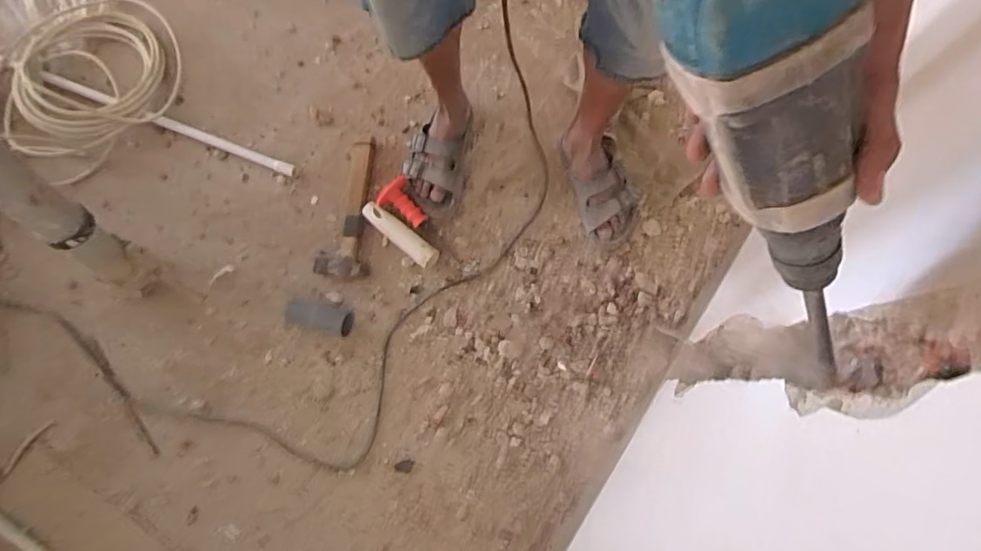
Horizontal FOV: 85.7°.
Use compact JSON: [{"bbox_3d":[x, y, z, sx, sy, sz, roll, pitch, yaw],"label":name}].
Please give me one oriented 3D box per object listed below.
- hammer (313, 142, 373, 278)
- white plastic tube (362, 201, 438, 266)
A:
[{"bbox_3d":[-0.293,-0.139,1.067,0.102,0.031,0.288,1,77,2],"label":"hammer"},{"bbox_3d":[-0.181,-0.085,1.045,0.174,0.047,0.043,41,81,10],"label":"white plastic tube"}]

